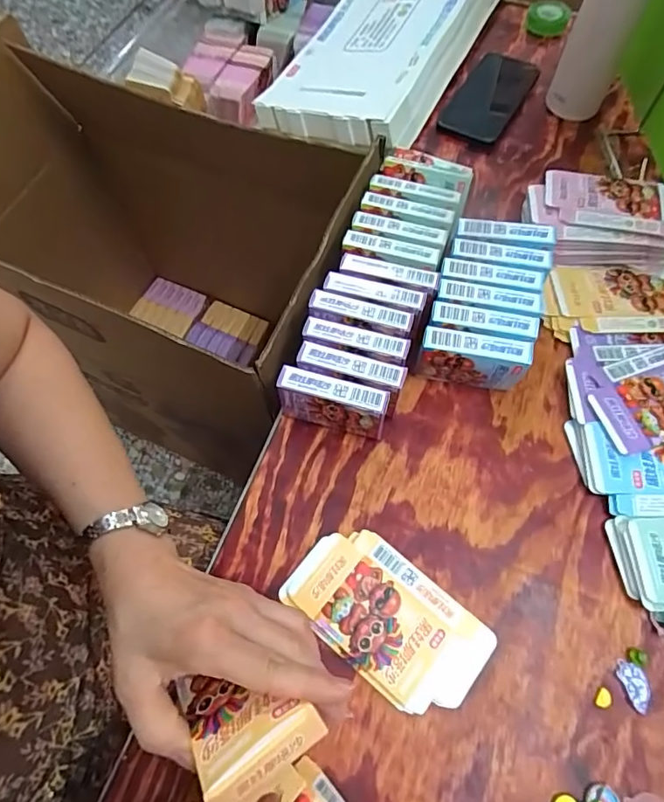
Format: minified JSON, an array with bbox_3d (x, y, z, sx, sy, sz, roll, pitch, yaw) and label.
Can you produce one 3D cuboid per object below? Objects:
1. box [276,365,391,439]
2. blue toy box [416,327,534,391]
[{"bbox_3d":[0.000,0.005,0.442,0.092,0.066,0.025,15,67,6],"label":"box"},{"bbox_3d":[0.125,-0.034,0.459,0.091,0.068,0.024,11,67,4],"label":"blue toy box"}]

